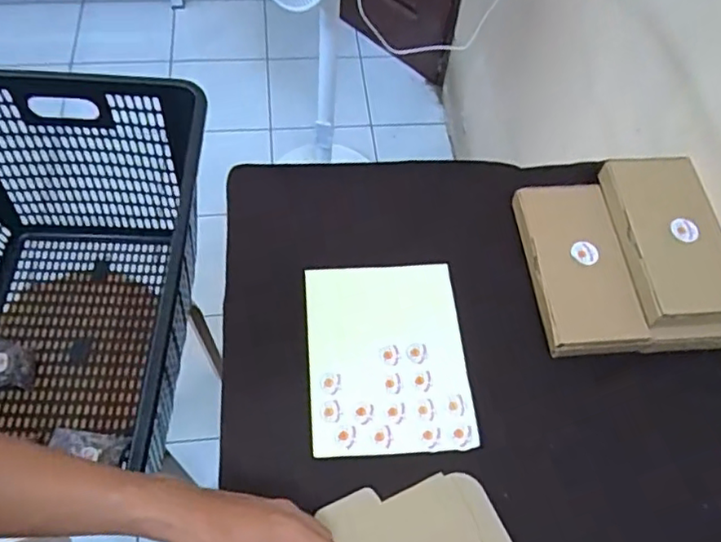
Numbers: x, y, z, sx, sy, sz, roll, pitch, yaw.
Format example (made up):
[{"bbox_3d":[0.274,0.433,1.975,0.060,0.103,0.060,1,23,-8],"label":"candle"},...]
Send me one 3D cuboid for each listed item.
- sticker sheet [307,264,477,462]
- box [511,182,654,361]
[{"bbox_3d":[0.028,0.089,0.641,0.165,0.010,0.208,-2,60,-6],"label":"sticker sheet"},{"bbox_3d":[0.240,-0.008,0.680,0.105,0.031,0.201,-6,61,-7],"label":"box"}]

